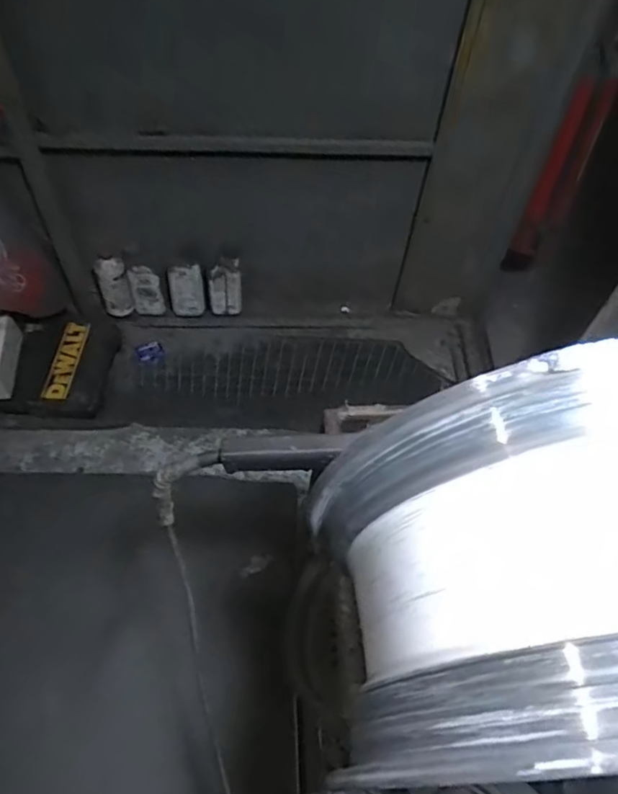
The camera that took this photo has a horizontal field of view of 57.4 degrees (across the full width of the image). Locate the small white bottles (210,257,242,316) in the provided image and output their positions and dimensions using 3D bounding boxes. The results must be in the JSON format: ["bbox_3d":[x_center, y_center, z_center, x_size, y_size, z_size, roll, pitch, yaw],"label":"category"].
[{"bbox_3d":[-0.247,-0.323,1.675,0.091,0.180,0.061,-4,54,-8],"label":"small white bottles"}]

